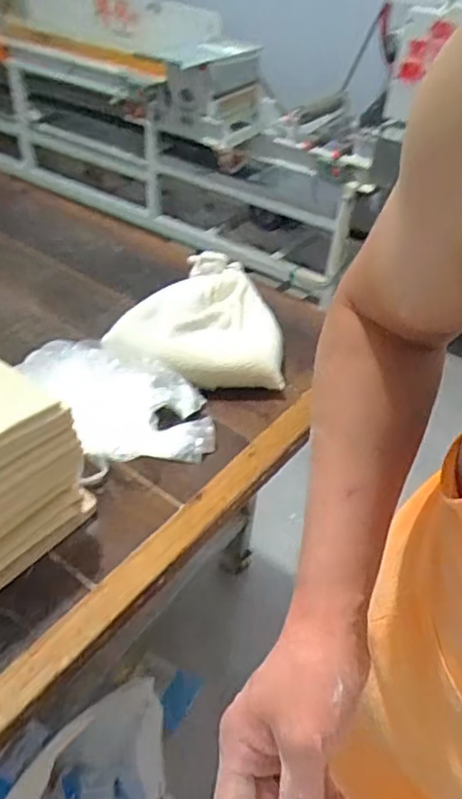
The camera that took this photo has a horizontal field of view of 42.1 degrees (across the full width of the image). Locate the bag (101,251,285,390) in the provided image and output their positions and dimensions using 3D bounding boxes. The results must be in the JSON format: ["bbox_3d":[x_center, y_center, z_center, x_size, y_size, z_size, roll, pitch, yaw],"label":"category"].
[{"bbox_3d":[-0.061,-0.123,0.927,0.239,0.064,0.283,1,41,-5],"label":"bag"}]

